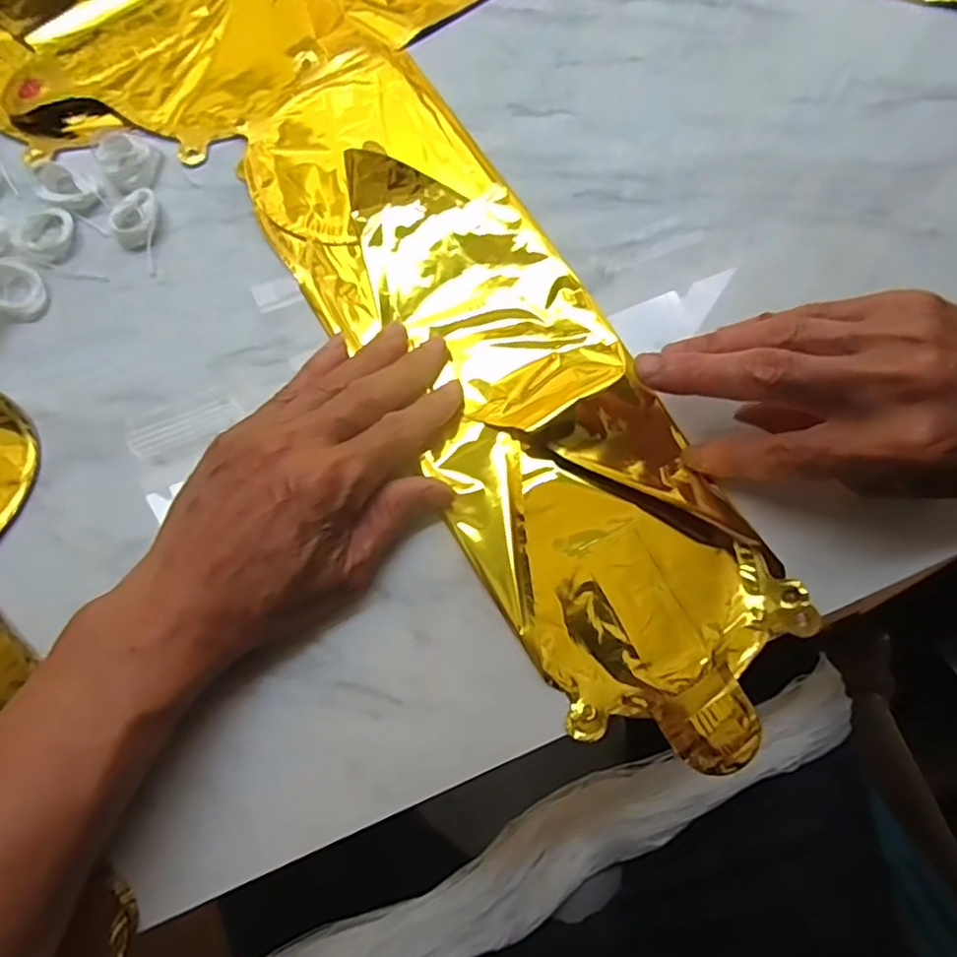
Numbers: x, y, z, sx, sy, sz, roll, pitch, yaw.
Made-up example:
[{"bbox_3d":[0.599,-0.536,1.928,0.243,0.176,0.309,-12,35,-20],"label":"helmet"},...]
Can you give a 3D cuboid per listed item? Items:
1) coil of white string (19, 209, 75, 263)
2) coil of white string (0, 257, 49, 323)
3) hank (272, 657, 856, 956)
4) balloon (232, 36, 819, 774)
[{"bbox_3d":[-0.234,-0.132,0.340,0.025,0.007,0.031,7,74,1],"label":"coil of white string"},{"bbox_3d":[-0.244,-0.101,0.329,0.033,0.012,0.028,36,77,9],"label":"coil of white string"},{"bbox_3d":[0.066,0.272,0.452,0.486,0.085,0.082,-24,76,-7],"label":"hank"},{"bbox_3d":[0.009,-0.060,0.318,0.123,0.018,0.408,-29,77,-8],"label":"balloon"}]

